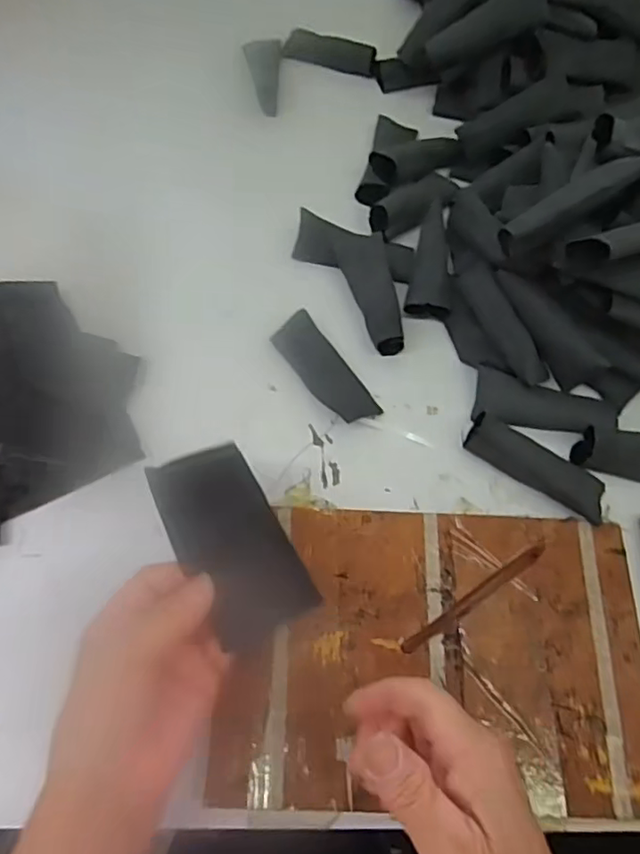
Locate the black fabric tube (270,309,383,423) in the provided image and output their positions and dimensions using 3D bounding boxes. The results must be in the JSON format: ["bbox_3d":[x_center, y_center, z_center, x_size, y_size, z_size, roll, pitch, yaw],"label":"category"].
[{"bbox_3d":[0.003,-0.045,0.454,0.036,0.018,0.103,-33,70,-17],"label":"black fabric tube"}]

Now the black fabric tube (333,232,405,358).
[{"bbox_3d":[0.042,-0.111,0.478,0.038,0.023,0.108,-7,65,-7],"label":"black fabric tube"}]

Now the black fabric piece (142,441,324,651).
[{"bbox_3d":[-0.046,0.055,0.301,0.053,0.021,0.110,-29,61,-15],"label":"black fabric piece"}]

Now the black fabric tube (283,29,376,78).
[{"bbox_3d":[0.011,-0.399,0.621,0.098,0.016,0.040,15,64,4],"label":"black fabric tube"}]

